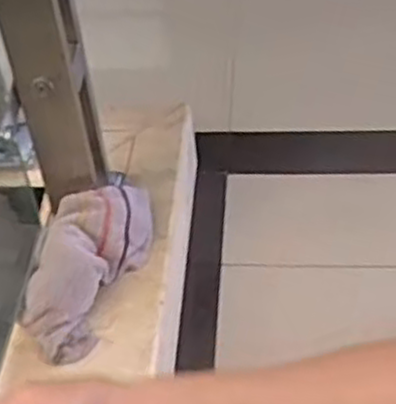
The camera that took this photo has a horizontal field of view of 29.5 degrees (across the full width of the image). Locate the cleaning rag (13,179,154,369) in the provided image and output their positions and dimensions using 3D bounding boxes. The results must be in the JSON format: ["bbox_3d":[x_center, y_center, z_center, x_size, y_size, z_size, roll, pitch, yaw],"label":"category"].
[{"bbox_3d":[-0.123,0.061,0.829,0.093,0.077,0.233,14,47,19],"label":"cleaning rag"}]

